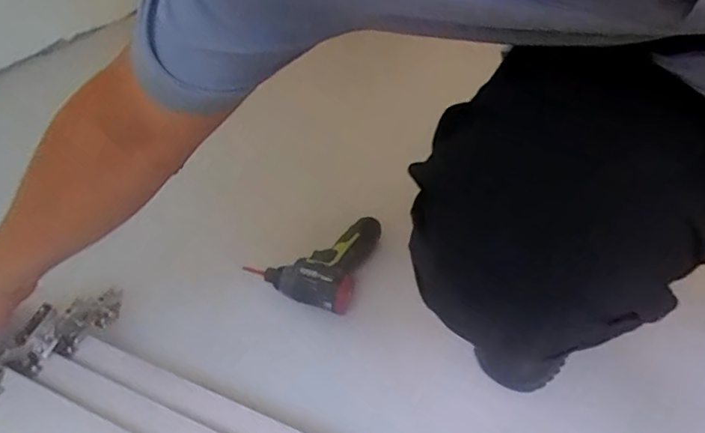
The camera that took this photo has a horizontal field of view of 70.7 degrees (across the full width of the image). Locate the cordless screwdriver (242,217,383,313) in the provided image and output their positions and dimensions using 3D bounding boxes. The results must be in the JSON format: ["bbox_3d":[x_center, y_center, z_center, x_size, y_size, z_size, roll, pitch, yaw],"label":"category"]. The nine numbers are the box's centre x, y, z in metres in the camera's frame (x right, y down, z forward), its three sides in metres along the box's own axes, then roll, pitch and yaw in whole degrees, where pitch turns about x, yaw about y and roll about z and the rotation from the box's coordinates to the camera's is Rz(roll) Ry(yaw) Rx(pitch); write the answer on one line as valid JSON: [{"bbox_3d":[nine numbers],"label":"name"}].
[{"bbox_3d":[-0.061,0.061,0.744,0.159,0.049,0.182,9,40,16],"label":"cordless screwdriver"}]

